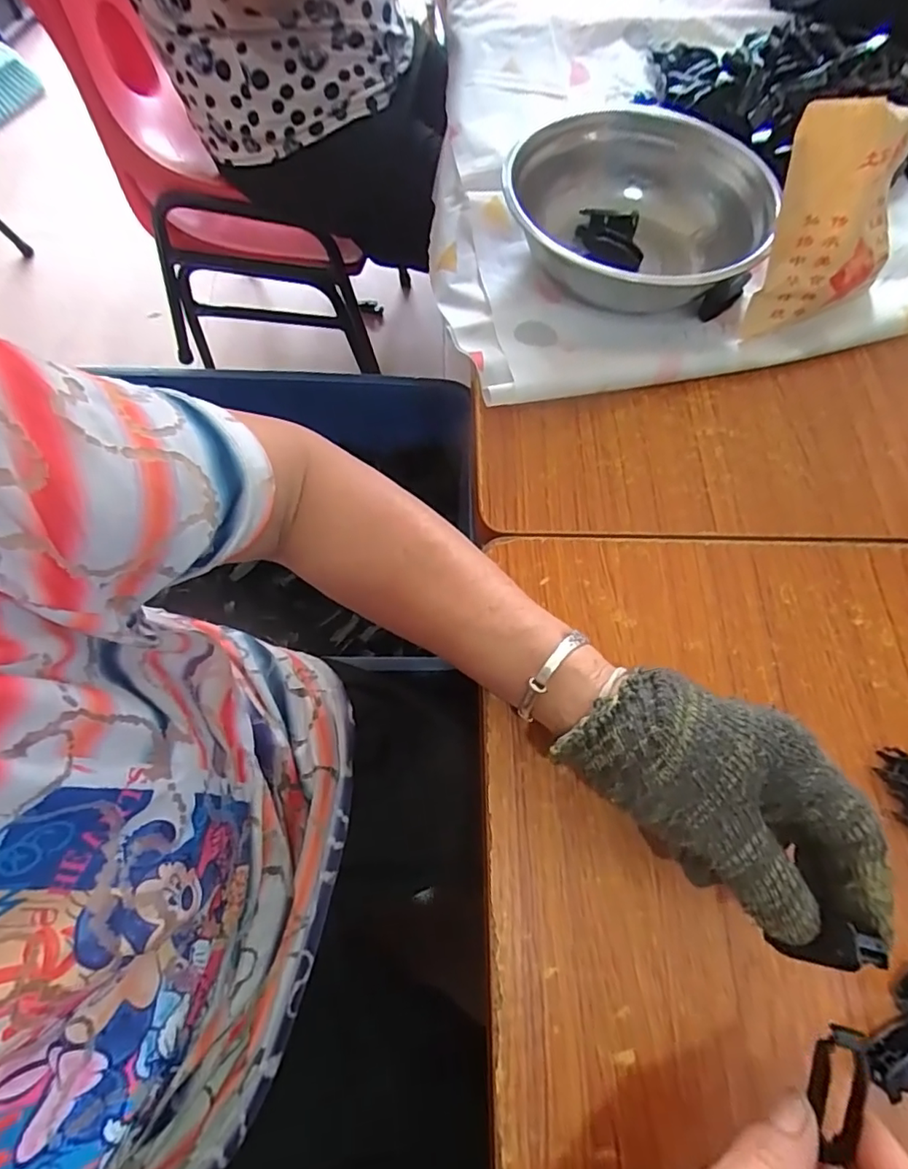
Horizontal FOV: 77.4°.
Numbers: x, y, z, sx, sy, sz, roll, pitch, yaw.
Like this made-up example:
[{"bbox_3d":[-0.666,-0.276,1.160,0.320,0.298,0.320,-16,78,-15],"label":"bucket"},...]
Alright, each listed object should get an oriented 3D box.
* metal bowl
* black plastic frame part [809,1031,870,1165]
[{"bbox_3d":[0.128,-0.288,0.435,0.173,0.065,0.187,1,69,-2],"label":"metal bowl"},{"bbox_3d":[0.154,0.207,0.228,0.018,0.009,0.051,9,82,1],"label":"black plastic frame part"}]

